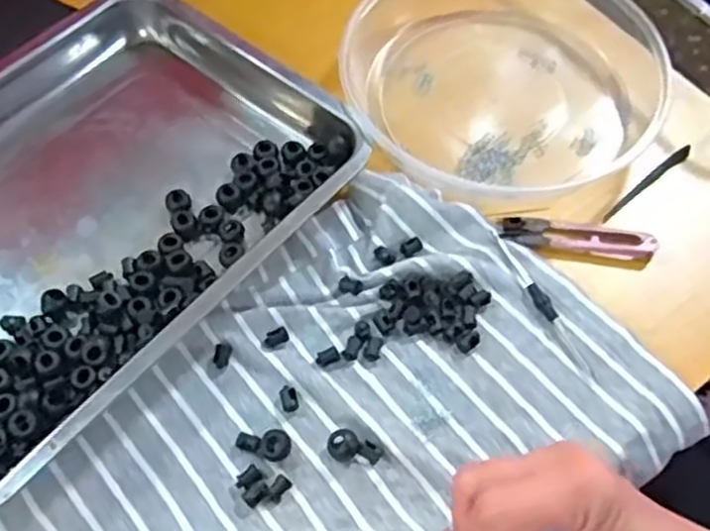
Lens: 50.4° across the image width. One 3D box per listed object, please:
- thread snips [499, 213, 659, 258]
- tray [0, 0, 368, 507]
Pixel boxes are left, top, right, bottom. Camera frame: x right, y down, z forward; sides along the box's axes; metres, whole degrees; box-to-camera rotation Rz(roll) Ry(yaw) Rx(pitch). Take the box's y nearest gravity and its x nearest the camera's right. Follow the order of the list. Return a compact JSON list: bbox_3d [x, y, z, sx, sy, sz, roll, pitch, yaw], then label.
[{"bbox_3d":[0.147,-0.020,0.500,0.098,0.010,0.020,8,61,4],"label":"thread snips"},{"bbox_3d":[-0.198,-0.046,0.497,0.289,0.040,0.346,36,67,18],"label":"tray"}]

